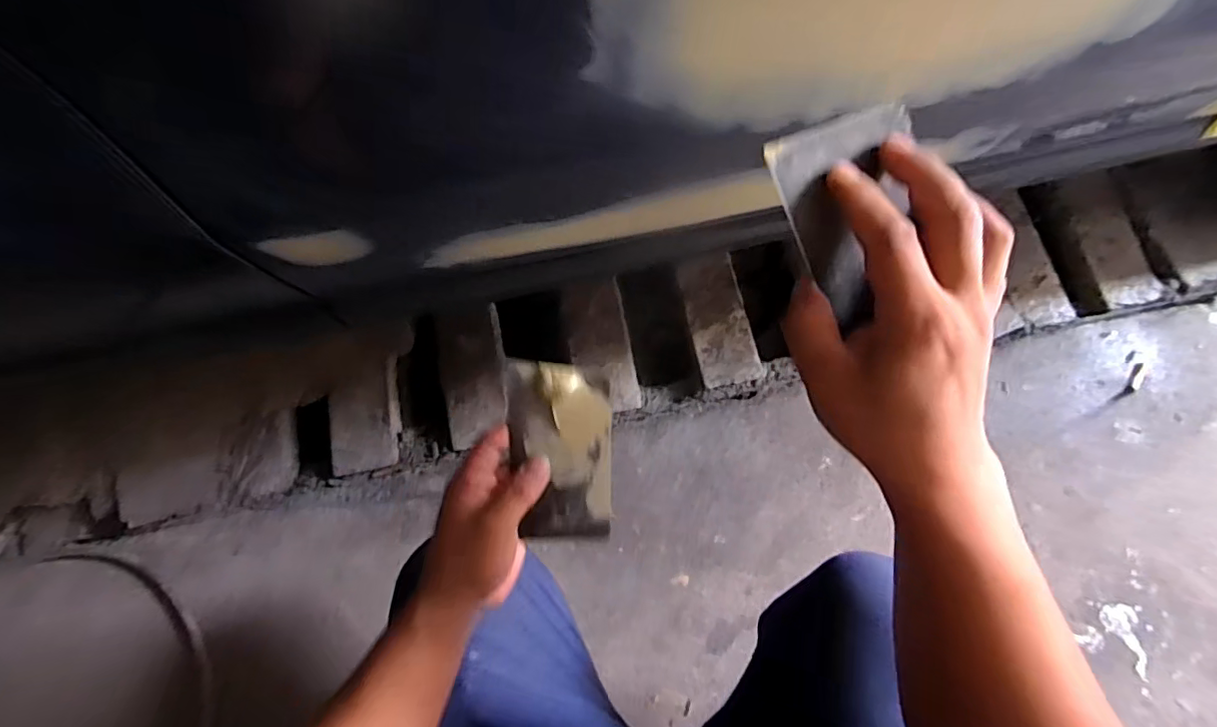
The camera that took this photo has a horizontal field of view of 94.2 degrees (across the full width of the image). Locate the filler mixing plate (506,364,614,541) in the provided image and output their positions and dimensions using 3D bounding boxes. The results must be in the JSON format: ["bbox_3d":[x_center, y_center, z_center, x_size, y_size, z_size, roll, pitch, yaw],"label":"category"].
[{"bbox_3d":[-0.034,0.065,0.405,0.073,0.007,0.133,0,104,0],"label":"filler mixing plate"}]

